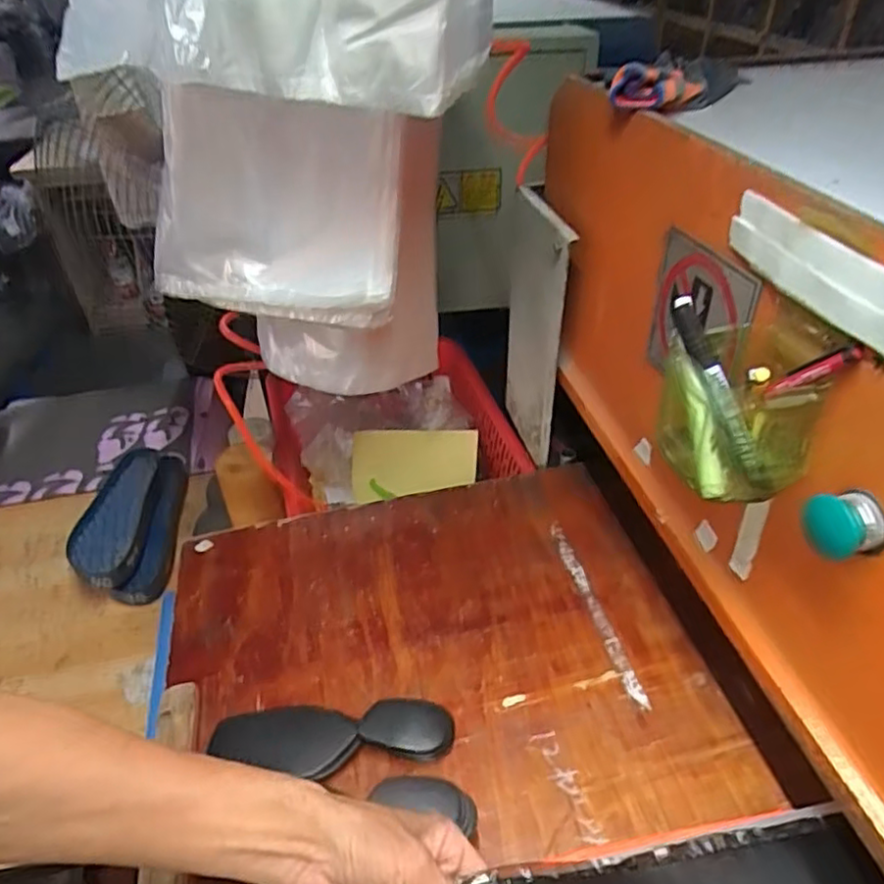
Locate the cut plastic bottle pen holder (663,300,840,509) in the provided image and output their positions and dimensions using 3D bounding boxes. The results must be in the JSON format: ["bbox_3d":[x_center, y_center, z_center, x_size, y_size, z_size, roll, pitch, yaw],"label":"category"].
[{"bbox_3d":[0.188,-0.025,0.420,0.080,0.098,0.091,-10,39,-10],"label":"cut plastic bottle pen holder"}]

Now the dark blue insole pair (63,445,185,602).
[{"bbox_3d":[-0.481,0.123,1.015,0.135,0.081,0.283,-7,39,-6],"label":"dark blue insole pair"}]

